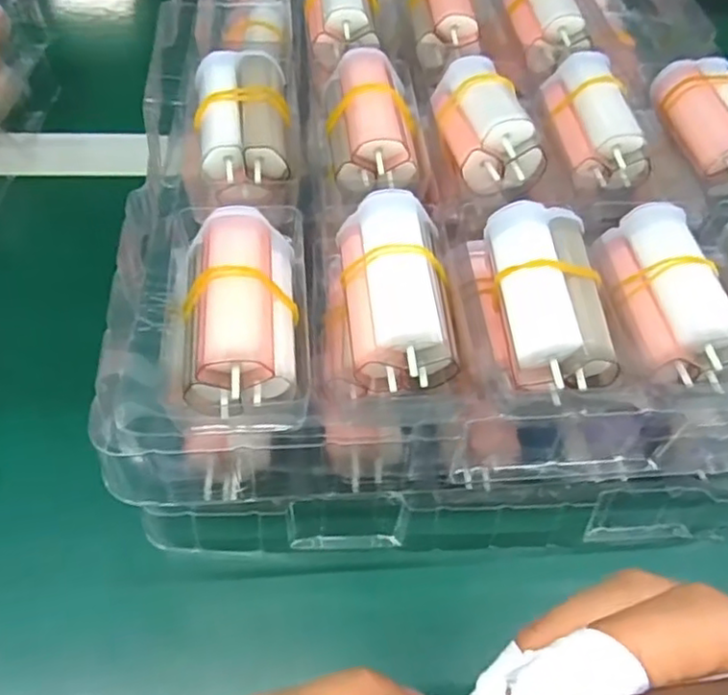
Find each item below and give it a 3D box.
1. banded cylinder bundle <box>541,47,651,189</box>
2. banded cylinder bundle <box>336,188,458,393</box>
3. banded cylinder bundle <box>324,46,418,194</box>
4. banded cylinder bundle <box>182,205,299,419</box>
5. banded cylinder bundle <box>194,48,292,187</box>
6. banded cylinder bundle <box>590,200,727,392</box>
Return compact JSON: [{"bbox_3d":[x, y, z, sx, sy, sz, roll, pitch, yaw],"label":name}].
[{"bbox_3d":[0.101,-0.103,0.289,0.031,0.027,0.067,-7,55,-9],"label":"banded cylinder bundle"},{"bbox_3d":[0.012,-0.019,0.222,0.038,0.026,0.071,-5,55,-8],"label":"banded cylinder bundle"},{"bbox_3d":[0.002,-0.098,0.276,0.035,0.026,0.060,-5,55,-8],"label":"banded cylinder bundle"},{"bbox_3d":[-0.039,-0.013,0.210,0.033,0.023,0.070,-3,55,-6],"label":"banded cylinder bundle"},{"bbox_3d":[-0.050,-0.096,0.266,0.036,0.017,0.062,-5,55,-8],"label":"banded cylinder bundle"},{"bbox_3d":[0.108,-0.018,0.228,0.019,0.034,0.070,29,39,-41],"label":"banded cylinder bundle"}]

